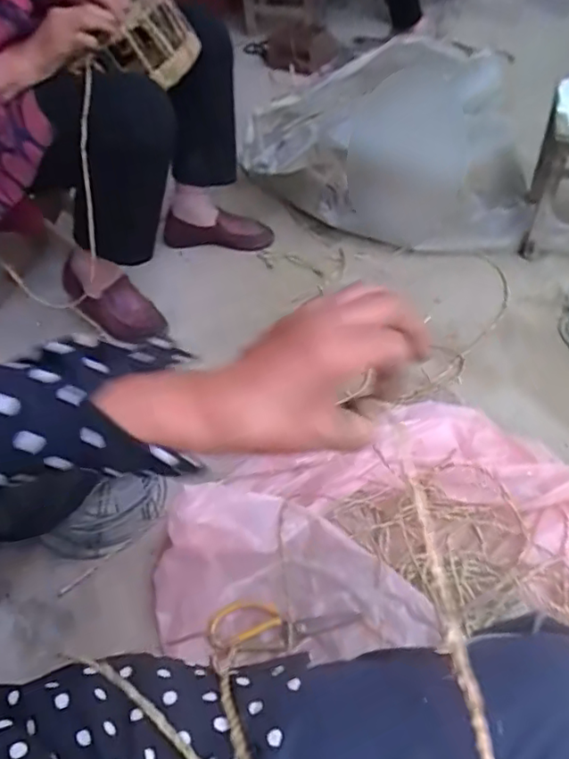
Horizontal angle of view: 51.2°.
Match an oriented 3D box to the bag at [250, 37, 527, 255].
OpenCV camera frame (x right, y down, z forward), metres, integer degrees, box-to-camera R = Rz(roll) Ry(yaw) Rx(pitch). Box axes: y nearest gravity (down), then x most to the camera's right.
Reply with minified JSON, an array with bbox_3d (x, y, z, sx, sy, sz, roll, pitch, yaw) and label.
[{"bbox_3d":[0.252,-0.552,1.427,0.658,0.276,0.472,-2,48,4],"label":"bag"}]

